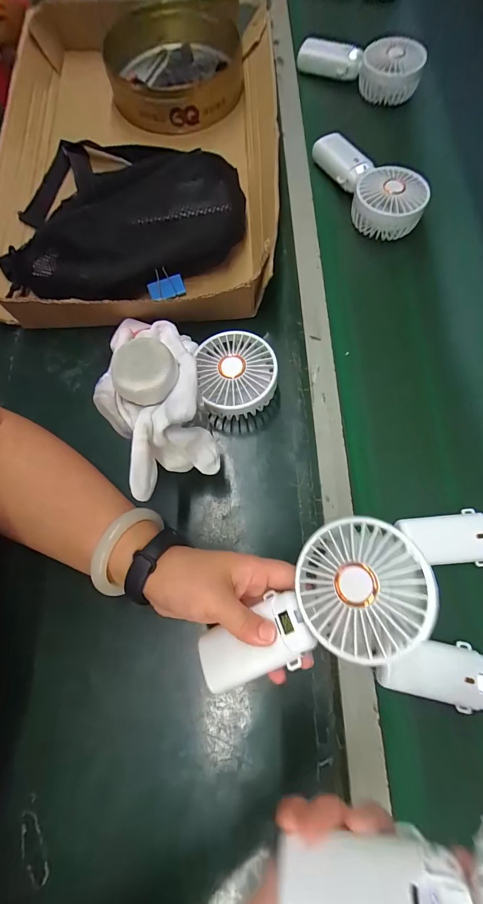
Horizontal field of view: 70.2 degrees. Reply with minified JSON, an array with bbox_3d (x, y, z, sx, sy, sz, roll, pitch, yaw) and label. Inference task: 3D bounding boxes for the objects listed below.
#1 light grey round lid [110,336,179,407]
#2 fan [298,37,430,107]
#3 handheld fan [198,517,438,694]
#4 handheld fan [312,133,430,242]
[{"bbox_3d":[-0.065,-0.055,0.235,0.042,0.019,0.042,-1,71,2],"label":"light grey round lid"},{"bbox_3d":[0.181,-0.585,0.534,0.187,0.075,0.073,10,71,5],"label":"fan"},{"bbox_3d":[0.044,0.115,0.248,0.181,0.046,0.080,-37,72,17],"label":"handheld fan"},{"bbox_3d":[0.169,-0.359,0.466,0.078,0.062,0.182,-25,75,-11],"label":"handheld fan"}]

